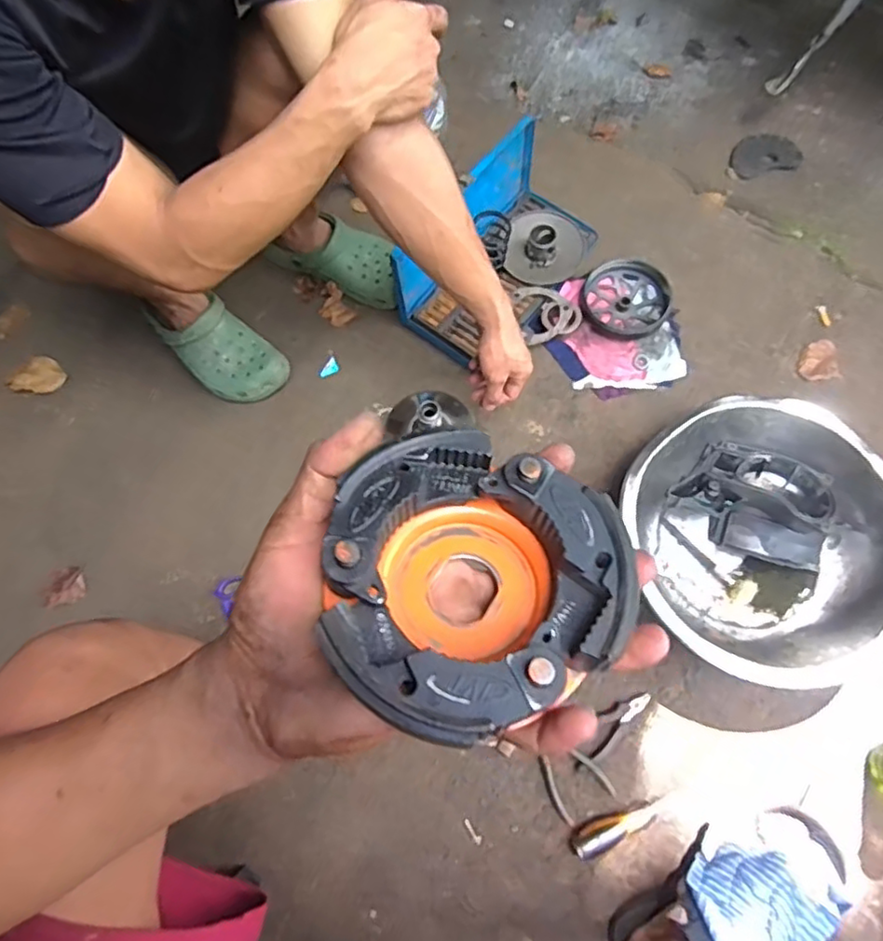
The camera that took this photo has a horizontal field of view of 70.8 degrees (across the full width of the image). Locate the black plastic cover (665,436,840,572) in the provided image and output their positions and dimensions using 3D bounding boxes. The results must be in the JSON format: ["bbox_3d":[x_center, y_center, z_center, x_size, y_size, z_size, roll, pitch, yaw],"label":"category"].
[{"bbox_3d":[0.436,0.031,0.847,0.224,0.079,0.150,22,72,11],"label":"black plastic cover"}]

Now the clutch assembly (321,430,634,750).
[{"bbox_3d":[0.010,0.041,0.236,0.109,0.044,0.105,27,72,12],"label":"clutch assembly"}]

